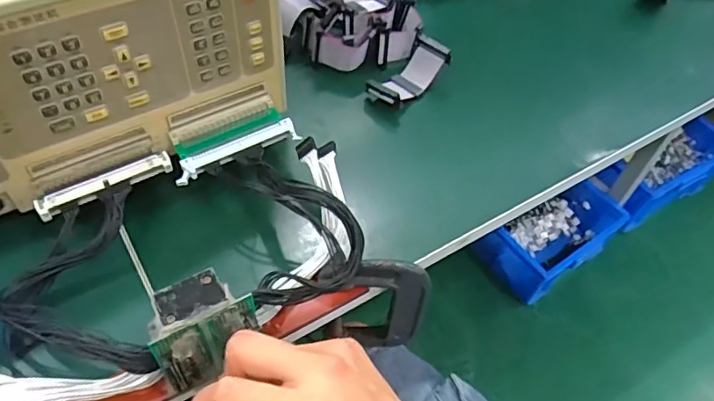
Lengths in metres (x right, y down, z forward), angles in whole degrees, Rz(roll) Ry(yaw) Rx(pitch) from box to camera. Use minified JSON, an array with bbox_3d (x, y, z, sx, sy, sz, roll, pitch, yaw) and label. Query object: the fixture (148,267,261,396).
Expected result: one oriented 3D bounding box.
[{"bbox_3d":[-0.095,0.079,0.335,0.061,0.057,0.042,-20,57,-19],"label":"fixture"}]

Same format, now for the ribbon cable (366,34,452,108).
[{"bbox_3d":[0.056,-0.132,0.555,0.042,0.034,0.094,37,58,22],"label":"ribbon cable"}]

